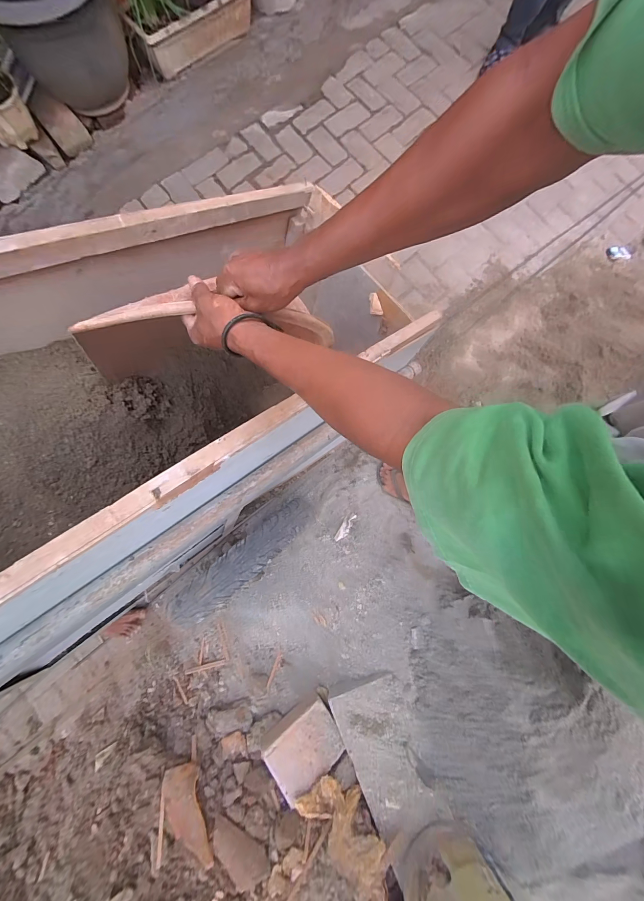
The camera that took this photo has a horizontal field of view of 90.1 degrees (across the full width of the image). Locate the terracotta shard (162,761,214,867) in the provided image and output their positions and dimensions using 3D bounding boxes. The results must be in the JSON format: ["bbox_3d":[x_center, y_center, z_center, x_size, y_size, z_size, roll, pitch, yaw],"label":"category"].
[{"bbox_3d":[-0.353,0.941,0.836,0.102,0.054,0.209,-23,79,-5],"label":"terracotta shard"}]

